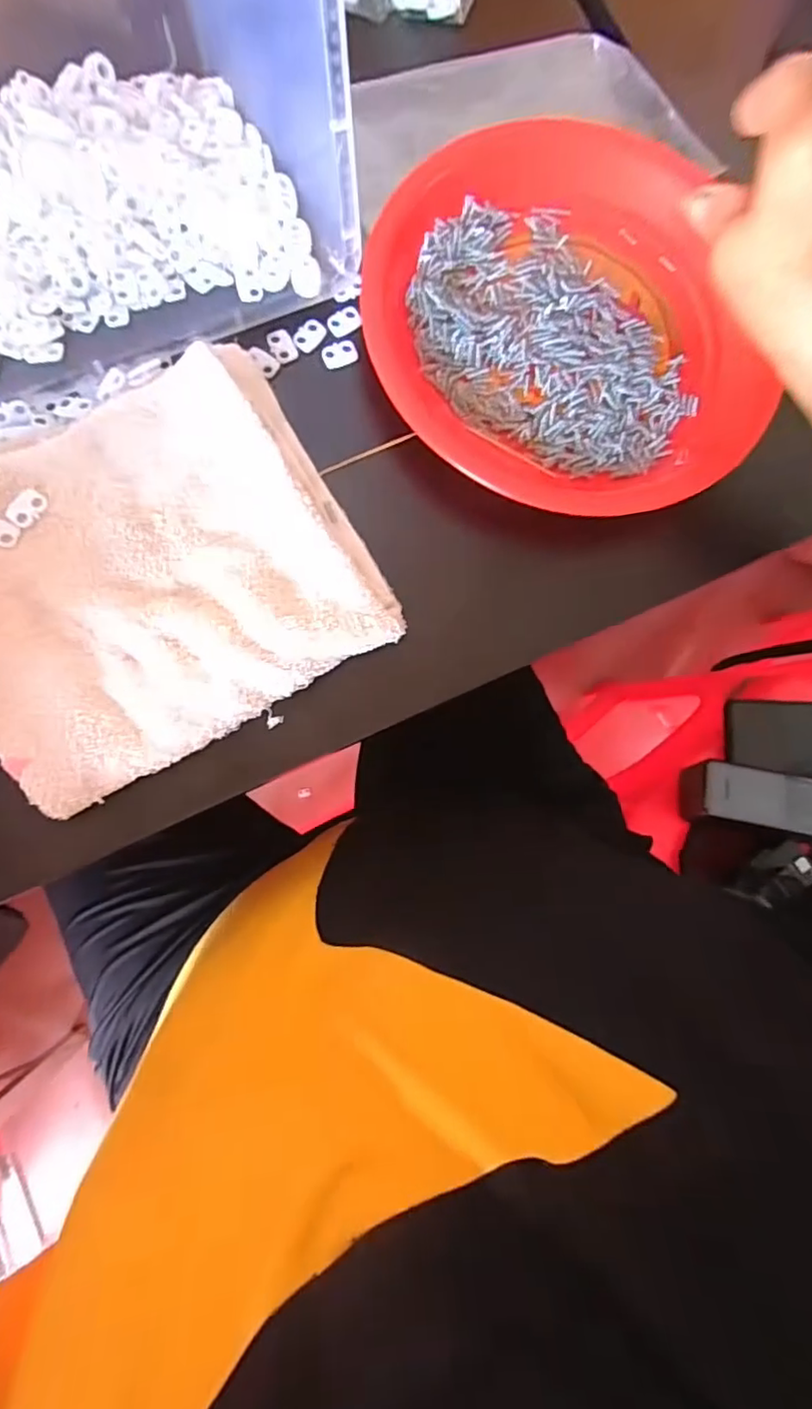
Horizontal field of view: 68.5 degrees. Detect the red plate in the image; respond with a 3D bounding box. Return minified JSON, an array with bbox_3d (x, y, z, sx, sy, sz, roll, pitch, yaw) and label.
[{"bbox_3d":[0.084,-0.212,0.330,0.204,0.024,0.224,1,83,-6],"label":"red plate"}]

